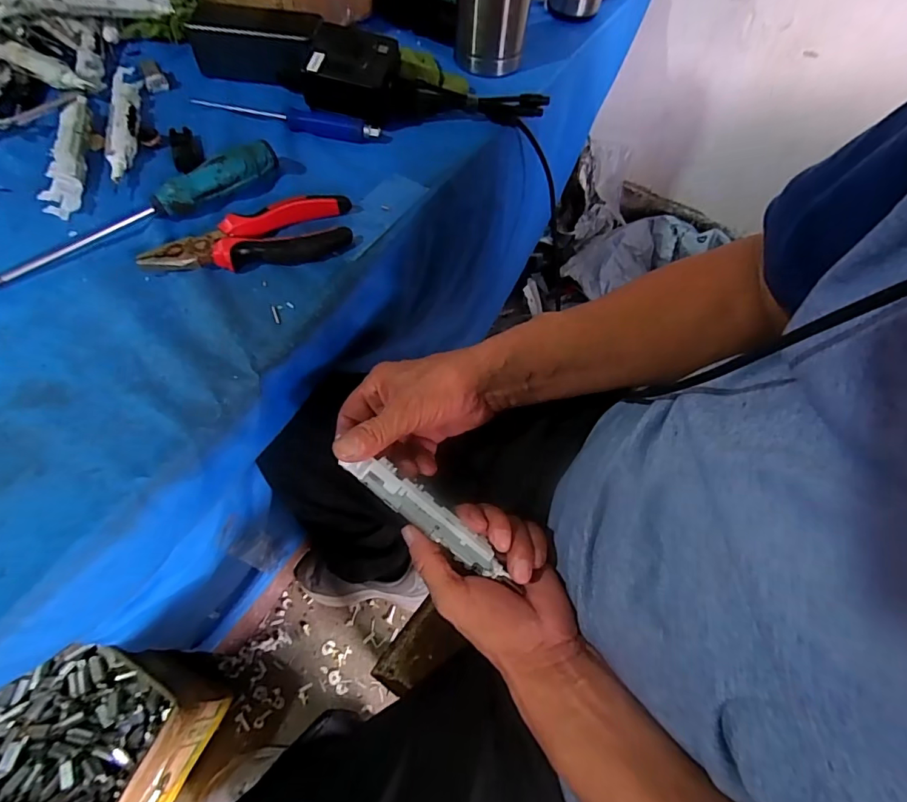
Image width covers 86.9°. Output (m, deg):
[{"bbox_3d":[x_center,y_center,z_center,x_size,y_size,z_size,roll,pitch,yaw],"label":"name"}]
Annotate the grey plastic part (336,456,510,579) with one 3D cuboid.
[{"bbox_3d":[-0.019,0.078,0.334,0.129,0.010,0.024,36,63,8],"label":"grey plastic part"}]

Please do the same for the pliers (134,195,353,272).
[{"bbox_3d":[-0.163,-0.136,0.388,0.155,0.020,0.060,-8,61,-9],"label":"pliers"}]

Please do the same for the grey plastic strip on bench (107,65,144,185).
[{"bbox_3d":[-0.310,-0.264,0.452,0.024,0.020,0.161,-12,62,-11],"label":"grey plastic strip on bench"}]

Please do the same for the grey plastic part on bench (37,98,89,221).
[{"bbox_3d":[-0.341,-0.229,0.430,0.024,0.023,0.159,-8,61,-9],"label":"grey plastic part on bench"}]

